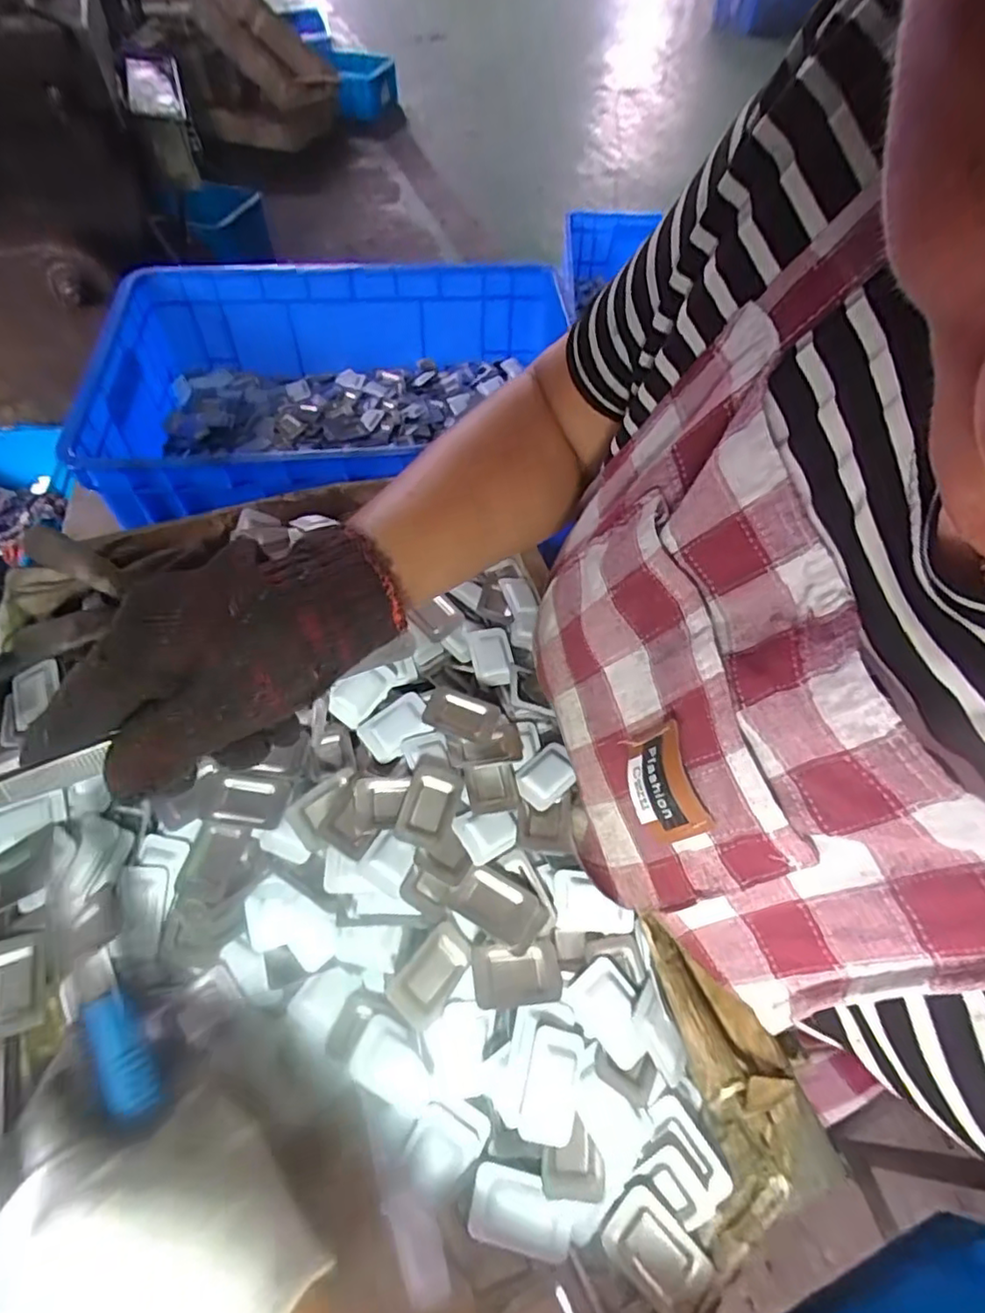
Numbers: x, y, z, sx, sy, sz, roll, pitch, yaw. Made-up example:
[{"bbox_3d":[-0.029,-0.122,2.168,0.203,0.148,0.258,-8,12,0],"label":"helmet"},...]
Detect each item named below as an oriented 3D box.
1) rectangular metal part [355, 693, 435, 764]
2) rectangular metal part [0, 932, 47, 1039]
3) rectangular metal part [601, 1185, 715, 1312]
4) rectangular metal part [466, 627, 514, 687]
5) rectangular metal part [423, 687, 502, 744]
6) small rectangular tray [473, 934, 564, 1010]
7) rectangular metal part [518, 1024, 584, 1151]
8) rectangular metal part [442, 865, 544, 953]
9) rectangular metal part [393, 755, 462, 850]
[{"bbox_3d":[-0.053,0.038,0.345,0.039,0.006,0.027,-31,63,-21],"label":"rectangular metal part"},{"bbox_3d":[-0.212,0.145,0.275,0.026,0.005,0.040,-16,58,-13],"label":"rectangular metal part"},{"bbox_3d":[0.065,0.235,0.246,0.041,0.004,0.027,38,63,21],"label":"rectangular metal part"},{"bbox_3d":[0.000,0.000,0.392,0.026,0.006,0.039,-8,57,-8],"label":"rectangular metal part"},{"bbox_3d":[-0.018,0.033,0.353,0.042,0.005,0.023,16,57,8],"label":"rectangular metal part"},{"bbox_3d":[0.011,0.143,0.283,0.039,0.004,0.027,-6,57,-7],"label":"small rectangular tray"},{"bbox_3d":[0.025,0.181,0.263,0.025,0.005,0.041,25,62,-16],"label":"rectangular metal part"},{"bbox_3d":[0.002,0.118,0.296,0.043,0.004,0.026,28,60,16],"label":"rectangular metal part"},{"bbox_3d":[-0.032,0.073,0.317,0.026,0.006,0.047,13,57,6],"label":"rectangular metal part"}]

